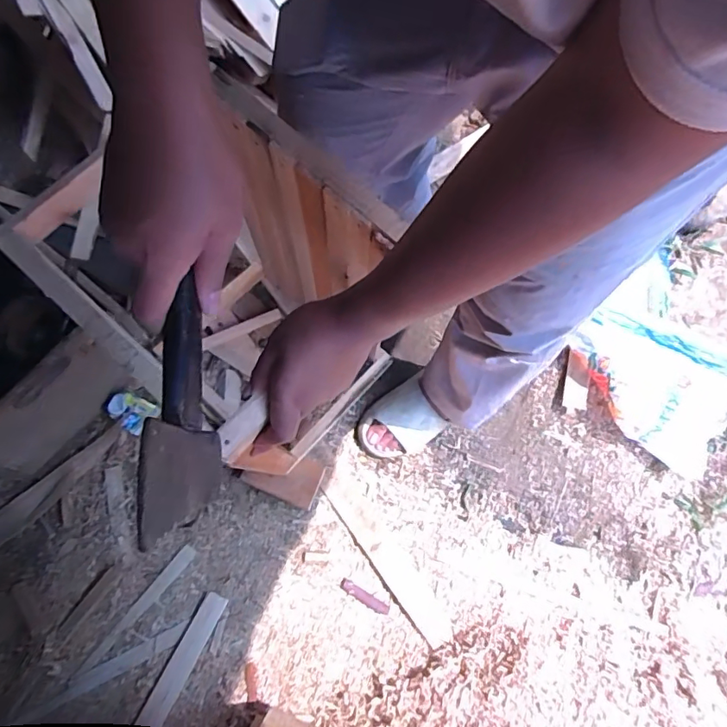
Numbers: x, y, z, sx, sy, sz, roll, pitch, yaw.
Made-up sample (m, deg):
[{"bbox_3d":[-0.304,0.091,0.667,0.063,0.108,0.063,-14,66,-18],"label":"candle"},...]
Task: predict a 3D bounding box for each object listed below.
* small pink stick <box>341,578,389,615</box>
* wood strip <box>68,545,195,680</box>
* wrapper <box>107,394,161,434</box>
[{"bbox_3d":[0.004,0.439,0.957,0.101,0.027,0.021,35,68,-6],"label":"small pink stick"},{"bbox_3d":[-0.394,0.429,0.892,0.026,0.004,0.252,38,65,7],"label":"wood strip"},{"bbox_3d":[-0.449,0.092,0.996,0.082,0.053,0.070,30,68,13],"label":"wrapper"}]

